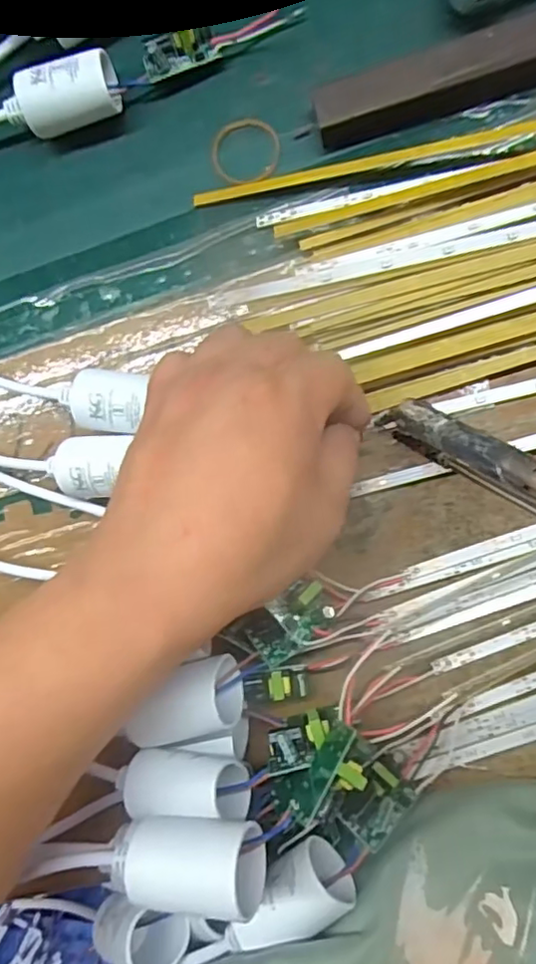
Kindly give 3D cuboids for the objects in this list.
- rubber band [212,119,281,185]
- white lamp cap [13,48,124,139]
[{"bbox_3d":[-0.011,-0.155,0.278,0.032,0.004,0.028,-8,89,9],"label":"rubber band"},{"bbox_3d":[-0.092,-0.179,0.279,0.044,0.026,0.028,-20,87,9],"label":"white lamp cap"}]

